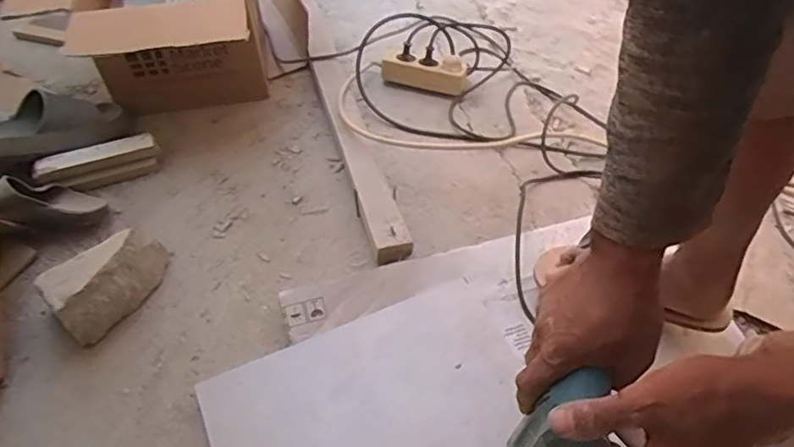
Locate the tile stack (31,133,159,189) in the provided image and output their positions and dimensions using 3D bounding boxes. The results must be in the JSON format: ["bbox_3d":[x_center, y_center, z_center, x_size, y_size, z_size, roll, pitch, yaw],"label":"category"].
[{"bbox_3d":[-0.481,-0.092,0.966,0.180,0.068,0.031,-21,55,-16],"label":"tile stack"}]

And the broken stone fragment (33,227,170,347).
[{"bbox_3d":[-0.382,0.077,0.810,0.157,0.103,0.075,-38,61,-26],"label":"broken stone fragment"}]

